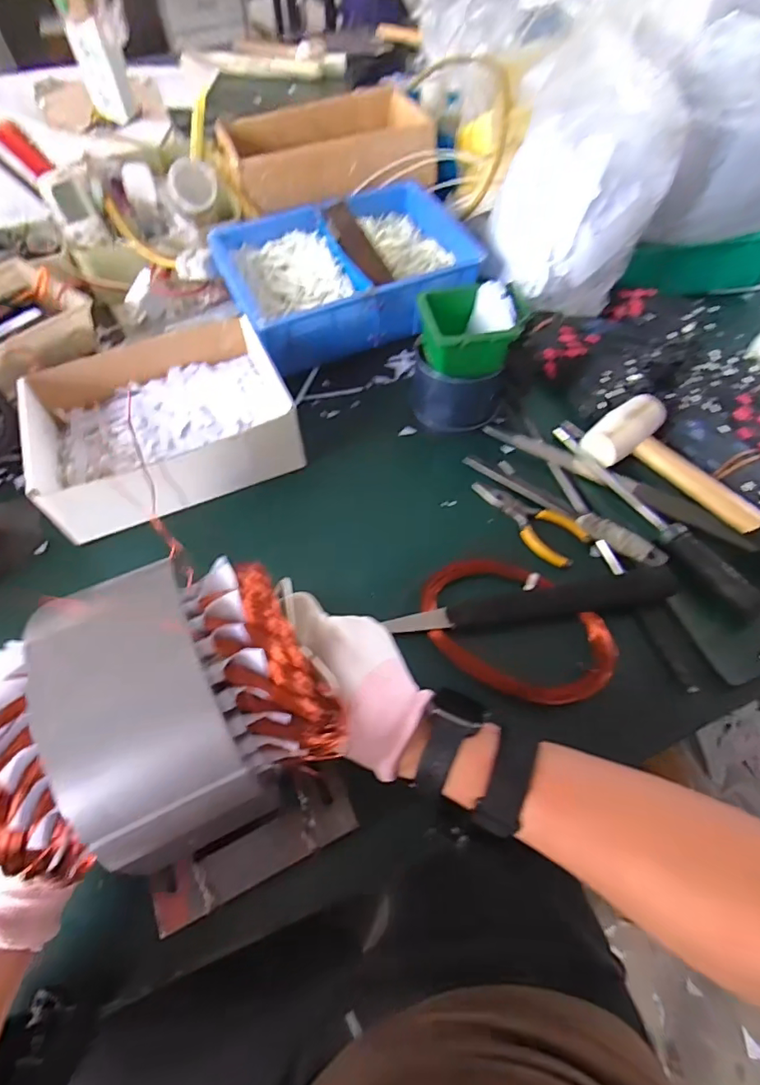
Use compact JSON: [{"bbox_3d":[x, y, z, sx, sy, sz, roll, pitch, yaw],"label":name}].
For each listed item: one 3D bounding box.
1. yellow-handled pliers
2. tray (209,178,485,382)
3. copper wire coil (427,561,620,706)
[{"bbox_3d":[0.140,-0.024,0.498,0.119,0.008,0.047,37,65,21],"label":"yellow-handled pliers"},{"bbox_3d":[-0.047,-0.345,0.659,0.293,0.091,0.216,-20,60,-12],"label":"tray"},{"bbox_3d":[0.114,0.069,0.437,0.165,0.016,0.108,28,62,16],"label":"copper wire coil"}]

